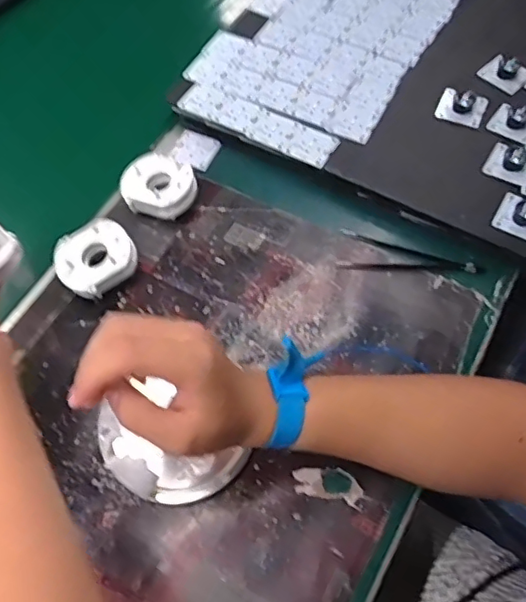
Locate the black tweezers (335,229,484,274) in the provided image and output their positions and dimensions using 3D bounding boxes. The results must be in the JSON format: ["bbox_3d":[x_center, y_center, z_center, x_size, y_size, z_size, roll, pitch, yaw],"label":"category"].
[{"bbox_3d":[0.138,-0.042,0.535,0.130,0.011,0.042,9,63,8],"label":"black tweezers"}]

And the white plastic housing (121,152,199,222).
[{"bbox_3d":[-0.103,-0.110,0.565,0.071,0.038,0.060,23,65,15],"label":"white plastic housing"}]

